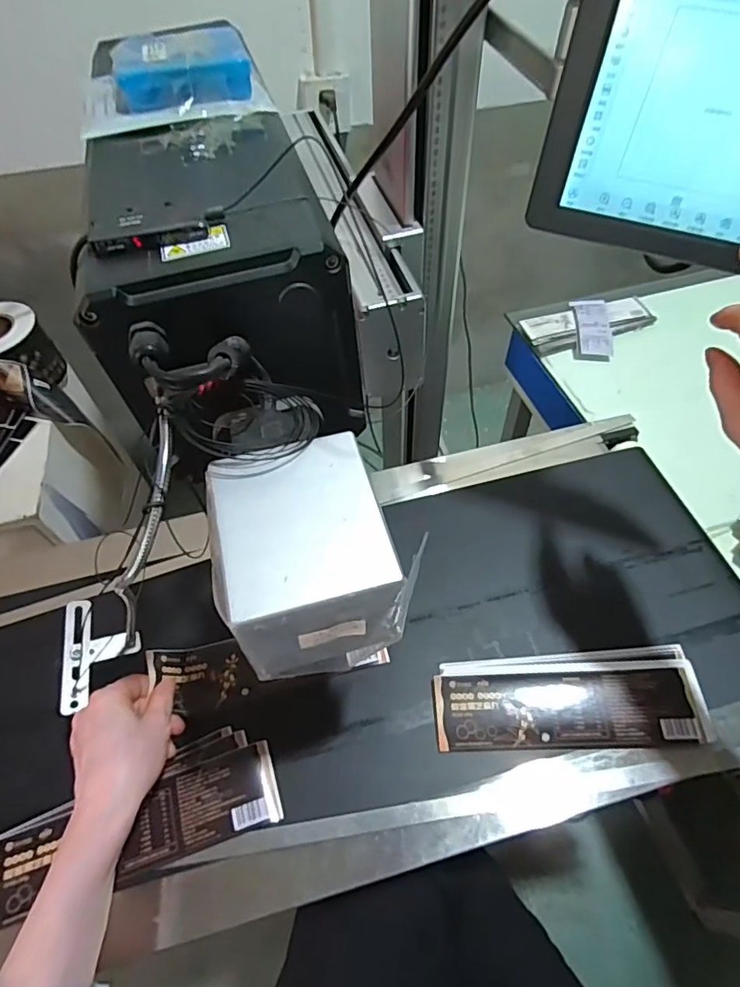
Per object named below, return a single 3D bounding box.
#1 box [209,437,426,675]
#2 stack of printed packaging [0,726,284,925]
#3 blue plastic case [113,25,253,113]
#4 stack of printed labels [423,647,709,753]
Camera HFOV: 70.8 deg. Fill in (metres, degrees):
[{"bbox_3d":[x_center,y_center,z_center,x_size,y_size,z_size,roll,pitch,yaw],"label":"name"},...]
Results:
[{"bbox_3d":[-0.038,0.043,0.337,0.111,0.091,0.122,-16,56,-10],"label":"box"},{"bbox_3d":[-0.214,0.283,0.441,0.268,0.017,0.082,-17,56,-11],"label":"stack of printed packaging"},{"bbox_3d":[-0.163,-0.369,0.451,0.111,0.026,0.109,-16,56,-10],"label":"blue plastic case"},{"bbox_3d":[0.184,0.191,0.487,0.245,0.019,0.085,-2,54,0],"label":"stack of printed labels"}]

